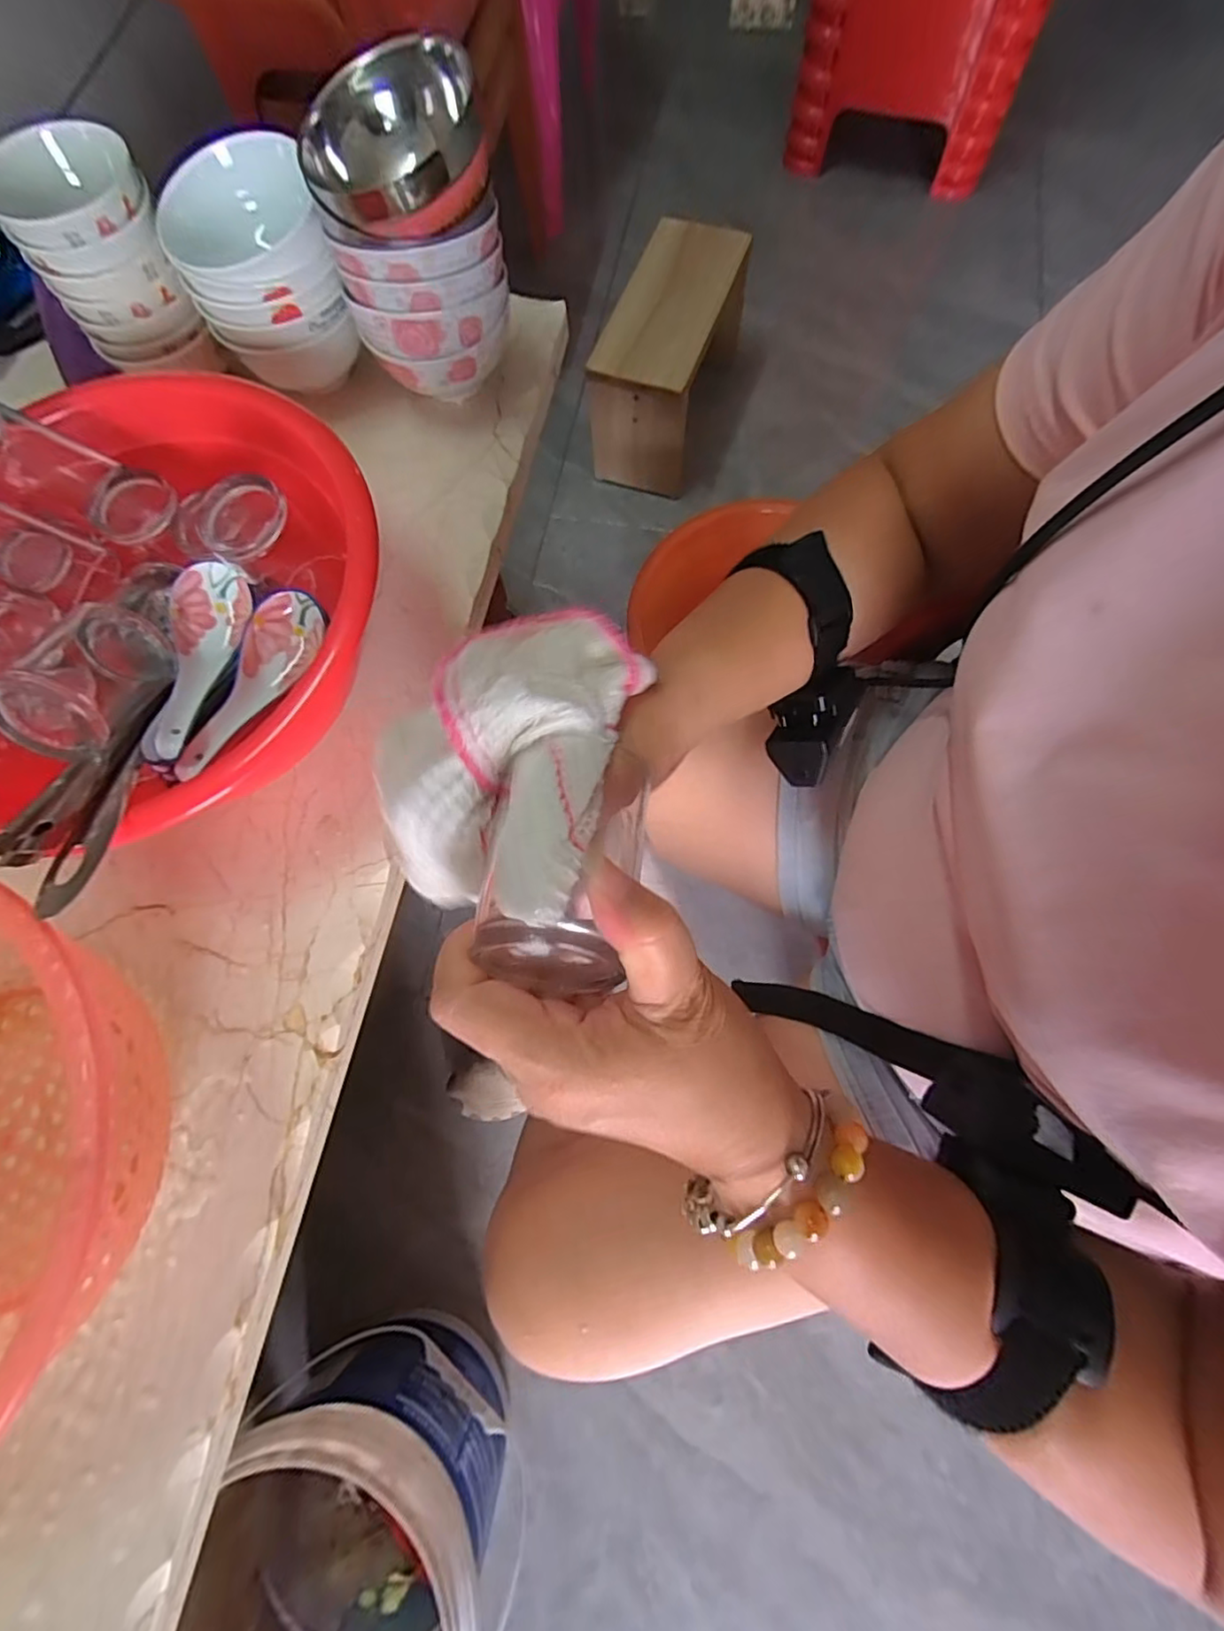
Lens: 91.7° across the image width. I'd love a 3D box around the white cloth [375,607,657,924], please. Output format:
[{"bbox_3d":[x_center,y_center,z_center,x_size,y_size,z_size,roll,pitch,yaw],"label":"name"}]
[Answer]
[{"bbox_3d":[-0.040,-0.024,0.217,0.084,0.049,0.120,17,75,5],"label":"white cloth"}]

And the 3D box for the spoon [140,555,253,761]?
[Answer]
[{"bbox_3d":[-0.246,-0.091,0.345,0.035,0.028,0.128,2,74,4],"label":"spoon"}]

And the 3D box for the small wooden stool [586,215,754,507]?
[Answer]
[{"bbox_3d":[0.093,-0.710,0.946,0.152,0.225,0.302,20,76,9],"label":"small wooden stool"}]

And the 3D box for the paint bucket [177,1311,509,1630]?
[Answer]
[{"bbox_3d":[-0.219,0.659,0.548,0.233,0.248,0.261,15,75,7],"label":"paint bucket"}]

